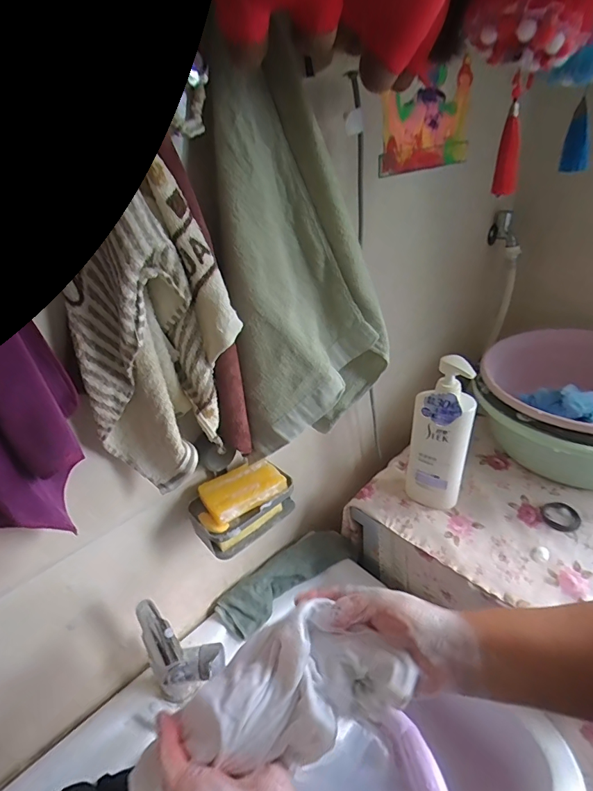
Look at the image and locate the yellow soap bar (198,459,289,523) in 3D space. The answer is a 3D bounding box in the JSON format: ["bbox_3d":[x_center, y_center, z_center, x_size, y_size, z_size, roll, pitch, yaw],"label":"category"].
[{"bbox_3d":[-0.071,0.123,0.571,0.105,0.022,0.065,-25,37,-25],"label":"yellow soap bar"}]

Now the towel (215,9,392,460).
[{"bbox_3d":[0.010,-0.127,0.463,0.176,0.354,0.101,-15,33,-11],"label":"towel"}]

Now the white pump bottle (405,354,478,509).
[{"bbox_3d":[0.226,0.066,0.669,0.089,0.268,0.050,6,34,18],"label":"white pump bottle"}]

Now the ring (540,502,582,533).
[{"bbox_3d":[0.426,0.194,0.684,0.054,0.006,0.058,-4,33,3],"label":"ring"}]

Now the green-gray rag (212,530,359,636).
[{"bbox_3d":[-0.014,0.312,0.741,0.255,0.037,0.078,-24,36,-24],"label":"green-gray rag"}]

